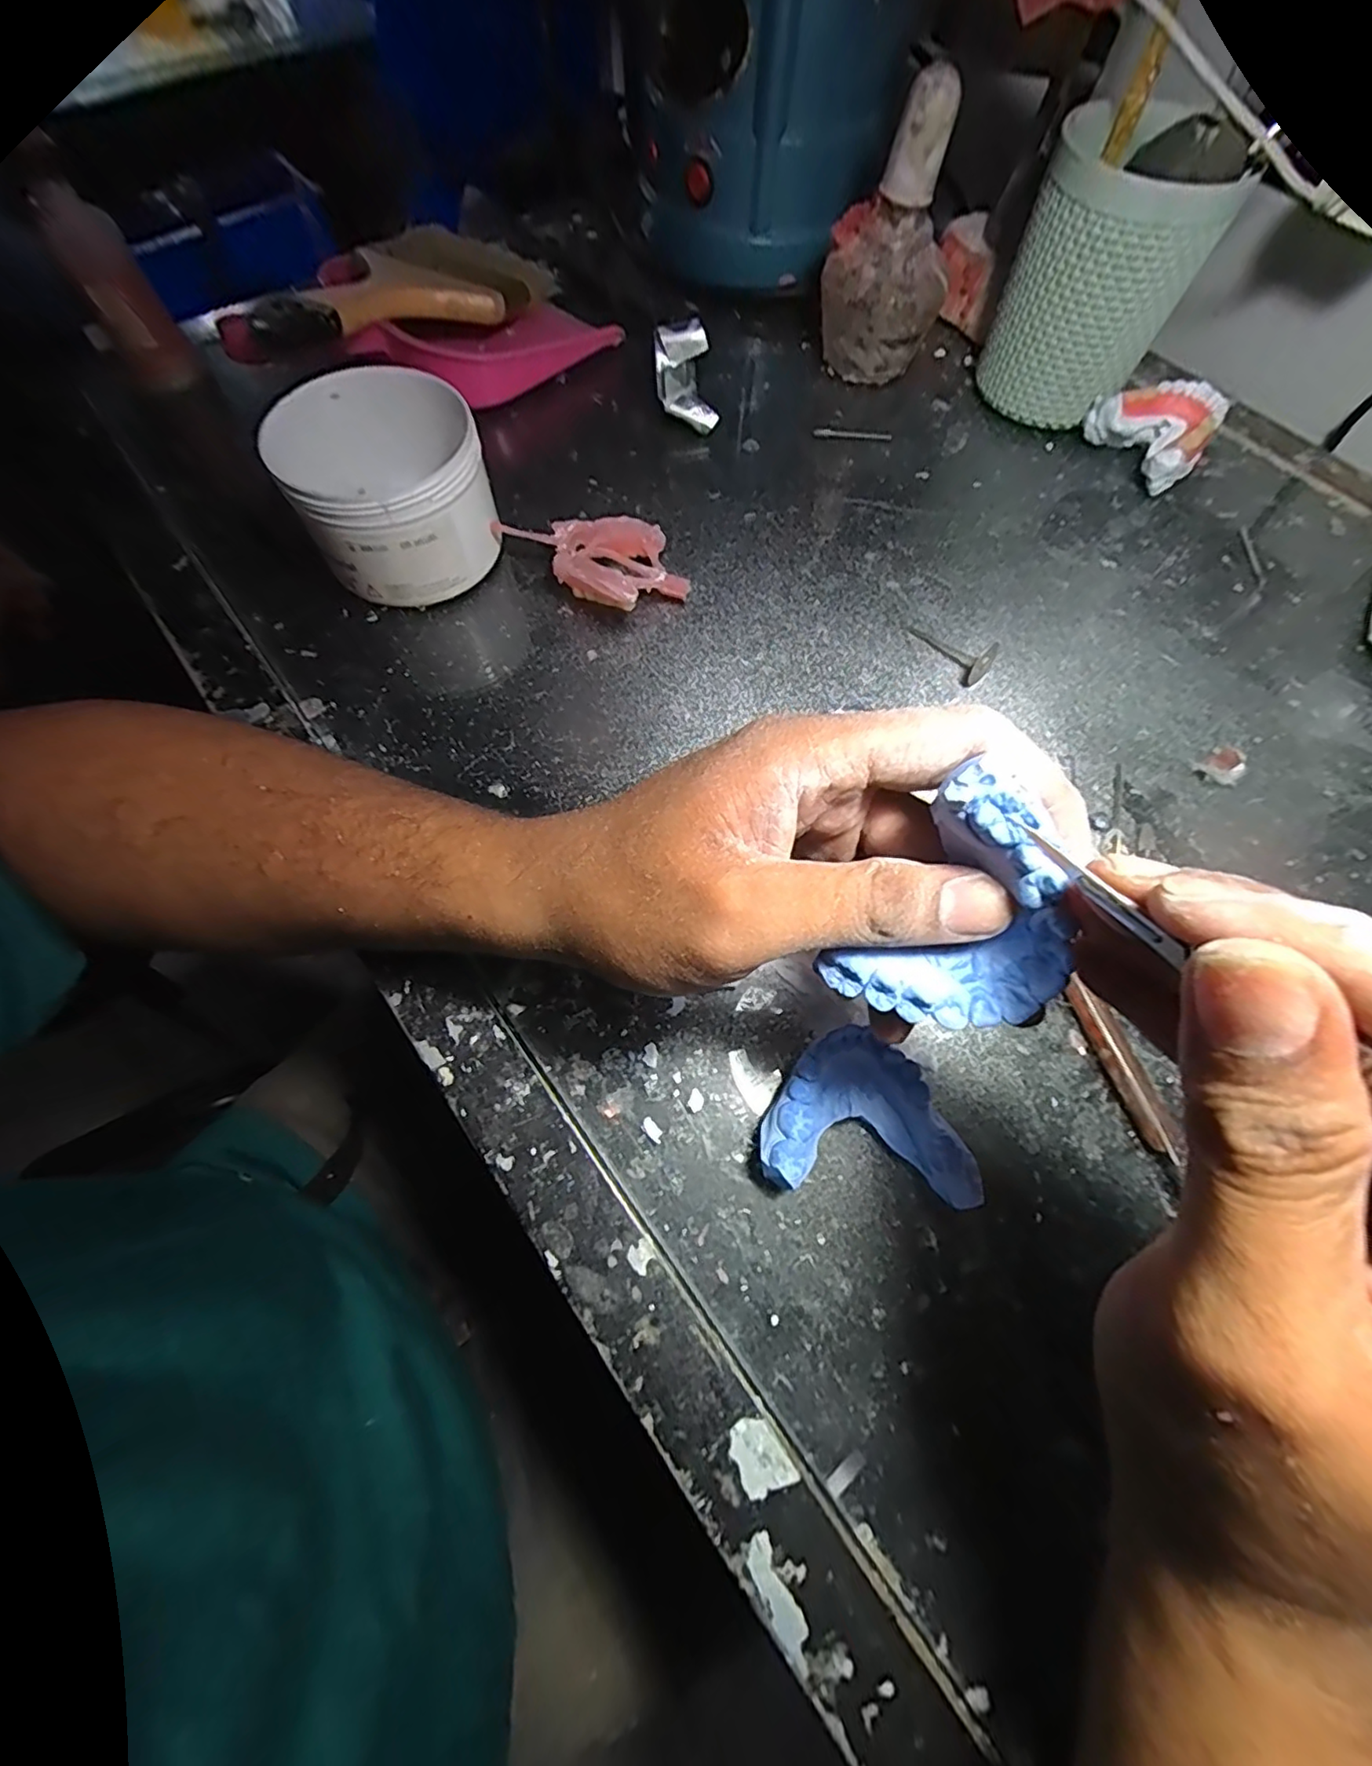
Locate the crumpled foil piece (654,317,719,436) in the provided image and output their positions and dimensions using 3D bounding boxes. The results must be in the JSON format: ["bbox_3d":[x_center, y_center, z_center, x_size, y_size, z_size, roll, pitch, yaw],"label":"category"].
[{"bbox_3d":[-0.001,-0.304,0.364,0.032,0.028,0.066,-6,68,-4],"label":"crumpled foil piece"}]

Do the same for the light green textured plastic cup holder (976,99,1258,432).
[{"bbox_3d":[0.228,-0.335,0.341,0.090,0.110,0.080,27,69,9],"label":"light green textured plastic cup holder"}]

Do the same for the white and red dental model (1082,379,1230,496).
[{"bbox_3d":[0.278,-0.266,0.356,0.052,0.034,0.061,-29,71,-13],"label":"white and red dental model"}]

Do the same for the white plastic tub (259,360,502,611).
[{"bbox_3d":[-0.144,-0.192,0.296,0.089,0.063,0.098,-21,70,-10],"label":"white plastic tub"}]

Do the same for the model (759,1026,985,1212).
[{"bbox_3d":[0.062,0.081,0.212,0.068,0.023,0.050,7,68,1],"label":"model"}]

